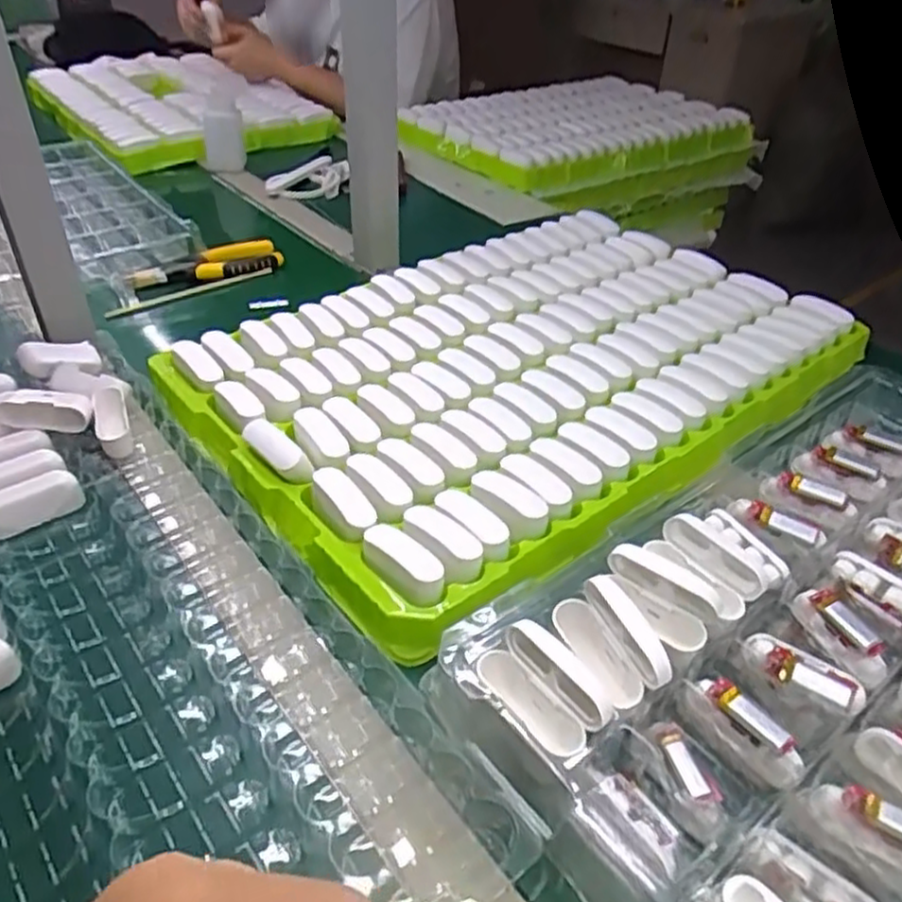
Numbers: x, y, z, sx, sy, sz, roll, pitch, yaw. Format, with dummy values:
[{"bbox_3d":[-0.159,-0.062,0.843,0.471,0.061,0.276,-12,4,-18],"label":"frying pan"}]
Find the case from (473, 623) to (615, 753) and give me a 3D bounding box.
[{"bbox_3d":[0.047,0.122,0.364,0.033,0.041,0.063,-23,44,-29],"label":"case"}]

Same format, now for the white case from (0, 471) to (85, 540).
[{"bbox_3d":[-0.295,0.039,0.515,0.064,0.026,0.025,-26,46,-32],"label":"white case"}]

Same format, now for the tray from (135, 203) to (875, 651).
[{"bbox_3d":[0.074,-0.086,0.662,0.571,0.034,0.403,-26,45,-28],"label":"tray"}]

